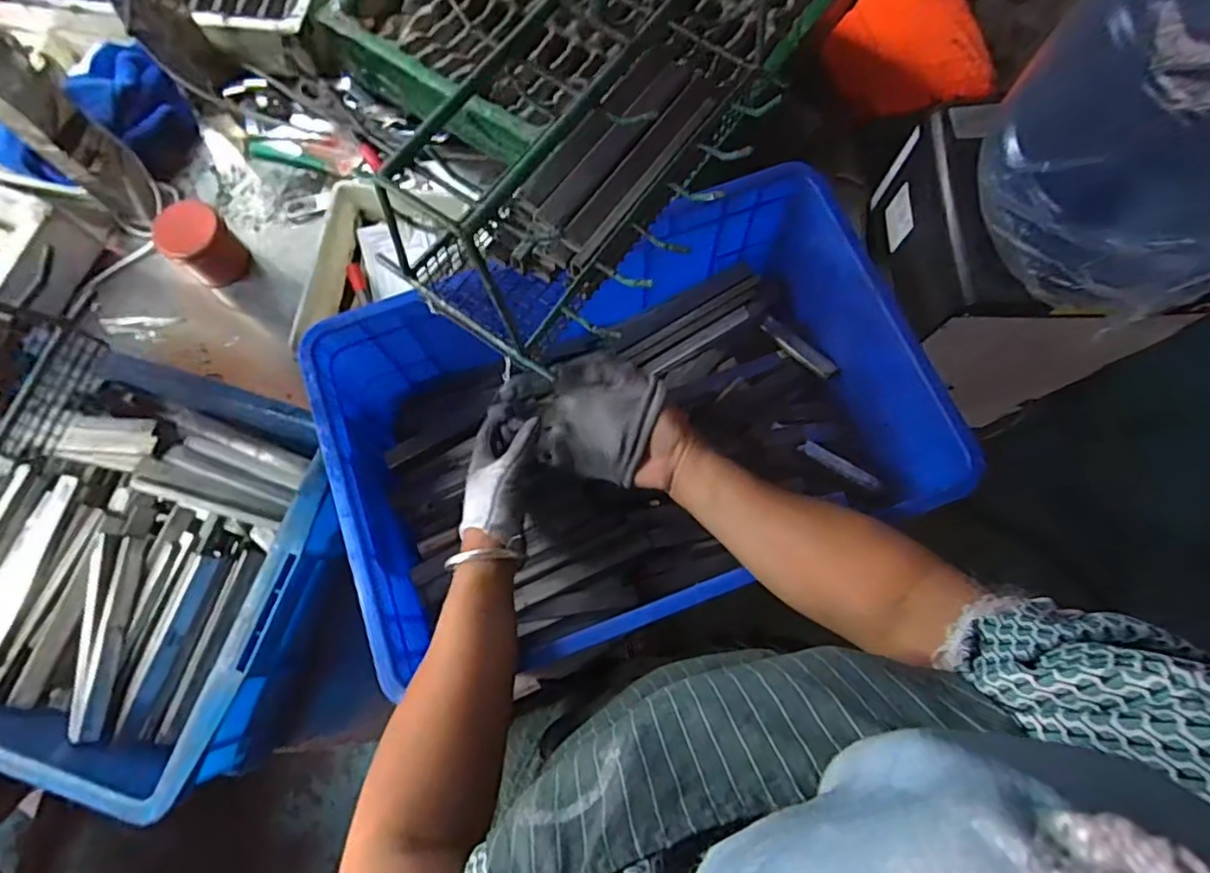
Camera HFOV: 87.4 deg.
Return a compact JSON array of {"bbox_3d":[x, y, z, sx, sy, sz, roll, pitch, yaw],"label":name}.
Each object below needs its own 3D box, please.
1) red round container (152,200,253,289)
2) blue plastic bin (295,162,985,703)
[{"bbox_3d":[-0.506,-0.241,0.799,0.075,0.072,0.081,0,74,0],"label":"red round container"},{"bbox_3d":[0.020,-0.012,0.639,0.528,0.178,0.345,-20,75,-6],"label":"blue plastic bin"}]

